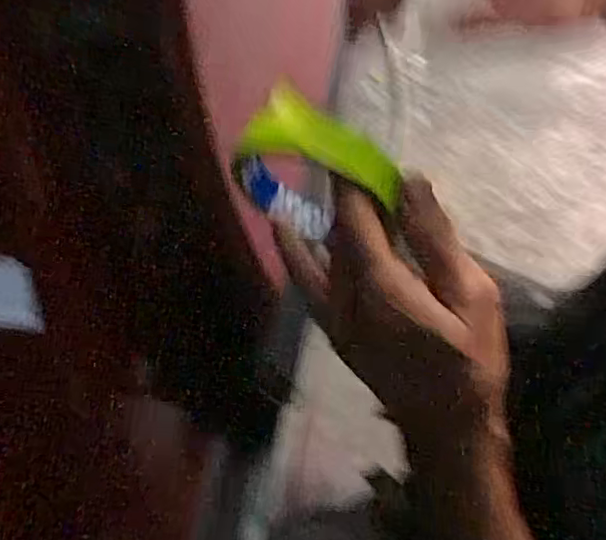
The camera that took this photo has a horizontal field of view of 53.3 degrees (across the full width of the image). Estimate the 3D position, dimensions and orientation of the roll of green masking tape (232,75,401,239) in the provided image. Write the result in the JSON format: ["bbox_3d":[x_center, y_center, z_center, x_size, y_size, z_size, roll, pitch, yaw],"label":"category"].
[{"bbox_3d":[0.003,-0.047,0.293,0.090,0.095,0.024,29,63,17],"label":"roll of green masking tape"}]

